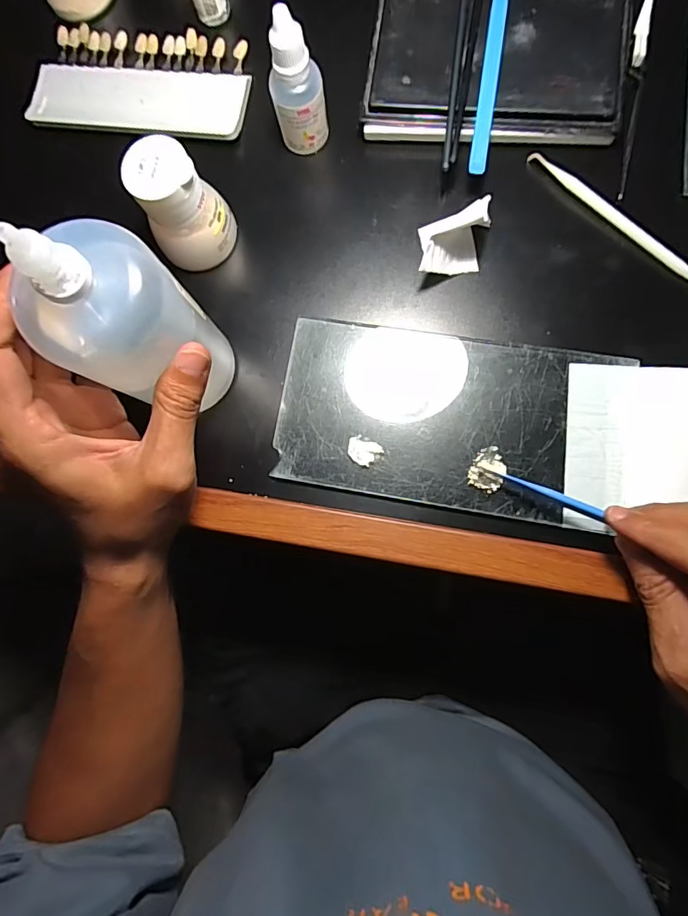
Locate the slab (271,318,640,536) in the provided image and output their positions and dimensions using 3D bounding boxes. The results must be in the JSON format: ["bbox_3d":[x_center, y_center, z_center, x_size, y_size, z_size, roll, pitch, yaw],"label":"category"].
[{"bbox_3d":[0.061,-0.023,0.277,0.197,0.005,0.100,9,86,7],"label":"slab"}]

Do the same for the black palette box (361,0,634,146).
[{"bbox_3d":[0.092,-0.239,0.290,0.151,0.022,0.096,10,86,8],"label":"black palette box"}]

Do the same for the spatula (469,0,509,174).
[{"bbox_3d":[0.088,-0.235,0.280,0.010,0.004,0.137,8,86,7],"label":"spatula"}]

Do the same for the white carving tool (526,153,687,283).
[{"bbox_3d":[0.166,-0.139,0.281,0.138,0.005,0.009,43,91,9],"label":"white carving tool"}]

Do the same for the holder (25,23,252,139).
[{"bbox_3d":[-0.139,-0.254,0.320,0.149,0.012,0.078,9,86,8],"label":"holder"}]

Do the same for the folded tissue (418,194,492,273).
[{"bbox_3d":[0.066,-0.131,0.278,0.048,0.030,0.036,-13,83,5],"label":"folded tissue"}]

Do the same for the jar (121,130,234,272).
[{"bbox_3d":[-0.095,-0.146,0.277,0.047,0.062,0.042,-34,82,3],"label":"jar"}]

